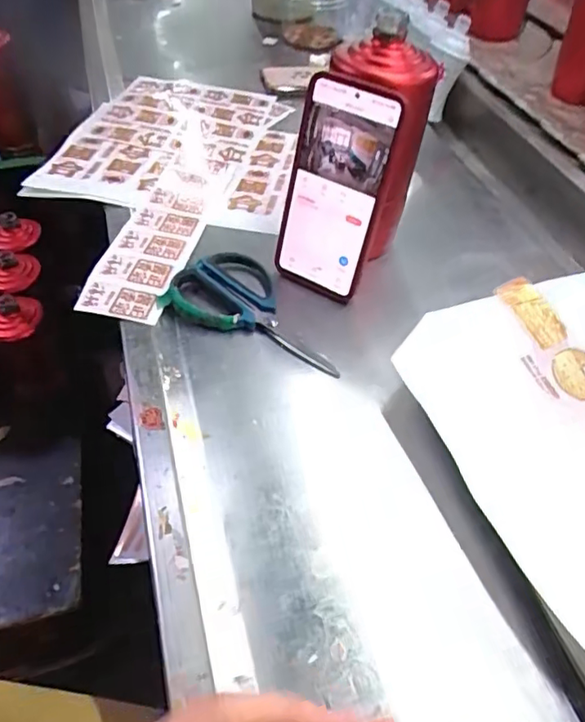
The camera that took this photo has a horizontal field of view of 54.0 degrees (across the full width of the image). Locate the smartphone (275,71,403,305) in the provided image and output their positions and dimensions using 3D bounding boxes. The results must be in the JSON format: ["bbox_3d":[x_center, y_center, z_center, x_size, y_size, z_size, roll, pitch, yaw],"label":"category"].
[{"bbox_3d":[0.032,-0.134,0.466,0.081,0.166,0.015,27,36,20],"label":"smartphone"}]

